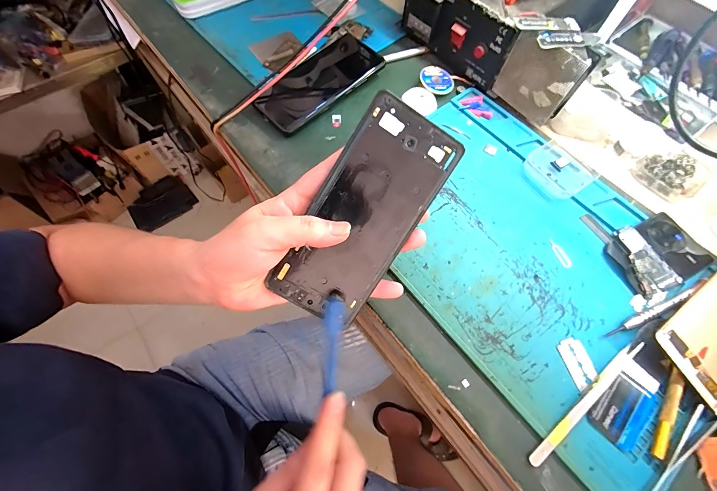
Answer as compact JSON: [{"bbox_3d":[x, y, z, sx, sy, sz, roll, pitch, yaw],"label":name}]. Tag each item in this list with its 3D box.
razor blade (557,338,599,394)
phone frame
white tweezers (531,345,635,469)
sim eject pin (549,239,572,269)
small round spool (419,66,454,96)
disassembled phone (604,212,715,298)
[{"bbox_3d":[0.188,0.100,0.262,0.023,0.004,0.039,-15,67,-7],"label":"razor blade"},{"bbox_3d":[0.004,-0.020,0.227,0.073,0.005,0.161,30,99,-9],"label":"phone frame"},{"bbox_3d":[0.182,0.126,0.247,0.130,0.007,0.009,-36,71,-15],"label":"white tweezers"},{"bbox_3d":[0.200,0.008,0.307,0.011,0.004,0.032,-23,66,-3],"label":"sim eject pin"},{"bbox_3d":[0.102,-0.216,0.401,0.044,0.011,0.044,0,66,0],"label":"small round spool"},{"bbox_3d":[0.294,0.008,0.304,0.084,0.009,0.065,-22,68,-10],"label":"disassembled phone"}]

